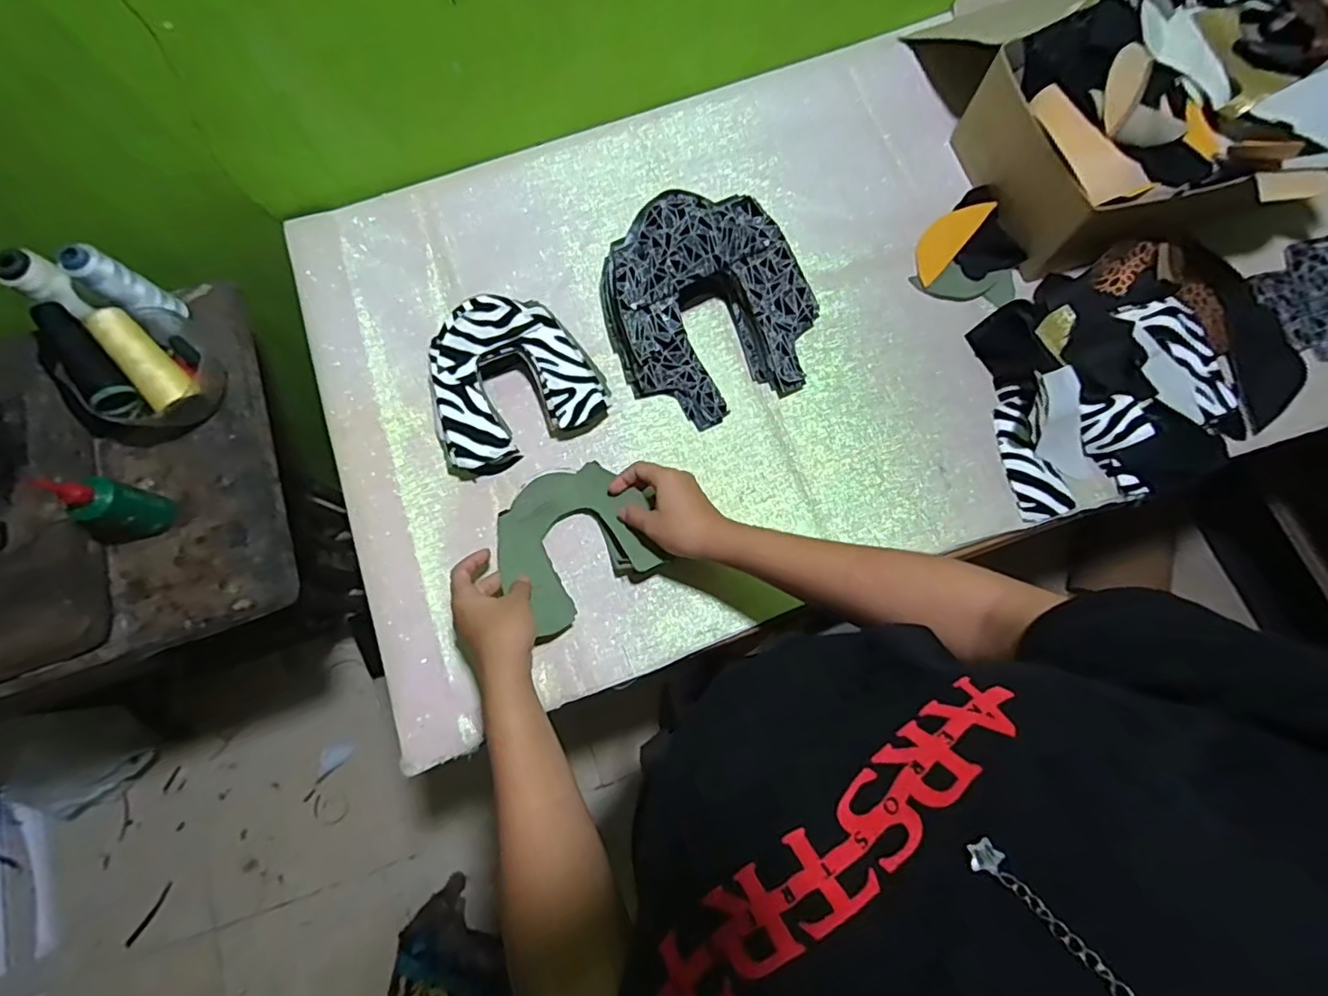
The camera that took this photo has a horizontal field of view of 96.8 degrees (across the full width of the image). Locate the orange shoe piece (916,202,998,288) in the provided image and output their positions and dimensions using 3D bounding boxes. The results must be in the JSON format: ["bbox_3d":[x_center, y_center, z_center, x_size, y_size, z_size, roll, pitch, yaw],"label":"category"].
[{"bbox_3d":[0.301,-0.279,0.632,0.043,0.008,0.100,42,98,23],"label":"orange shoe piece"}]

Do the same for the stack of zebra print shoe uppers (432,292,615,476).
[{"bbox_3d":[-0.157,-0.120,0.591,0.176,0.061,0.150,-23,78,-5],"label":"stack of zebra print shoe uppers"}]

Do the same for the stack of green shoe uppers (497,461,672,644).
[{"bbox_3d":[-0.087,0.035,0.559,0.144,0.051,0.140,-34,79,-7],"label":"stack of green shoe uppers"}]

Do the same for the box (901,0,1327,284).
[{"bbox_3d":[0.464,-0.442,0.607,0.288,0.168,0.388,-16,76,-2],"label":"box"}]

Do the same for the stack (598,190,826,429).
[{"bbox_3d":[0.046,-0.196,0.588,0.202,0.094,0.214,-26,79,-5],"label":"stack"}]

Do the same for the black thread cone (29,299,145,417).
[{"bbox_3d":[-0.559,-0.137,0.572,0.035,0.046,0.126,-36,77,-7],"label":"black thread cone"}]

